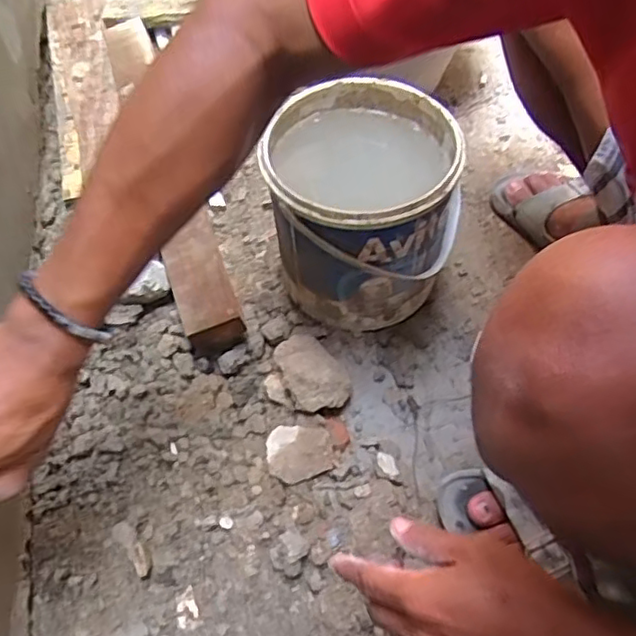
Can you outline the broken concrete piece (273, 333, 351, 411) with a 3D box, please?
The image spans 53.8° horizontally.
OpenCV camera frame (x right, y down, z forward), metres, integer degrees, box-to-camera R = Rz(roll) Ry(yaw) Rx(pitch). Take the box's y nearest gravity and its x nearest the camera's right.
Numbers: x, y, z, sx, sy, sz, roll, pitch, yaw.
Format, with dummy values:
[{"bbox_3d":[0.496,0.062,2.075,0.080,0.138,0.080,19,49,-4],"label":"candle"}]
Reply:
[{"bbox_3d":[-0.007,0.056,0.645,0.061,0.060,0.091,-20,61,-12],"label":"broken concrete piece"}]

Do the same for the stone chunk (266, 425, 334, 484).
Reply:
[{"bbox_3d":[-0.017,0.132,0.610,0.062,0.020,0.051,-3,59,-2],"label":"stone chunk"}]

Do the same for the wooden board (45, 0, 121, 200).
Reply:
[{"bbox_3d":[-0.321,-0.322,0.858,0.080,0.017,0.362,-10,68,-12],"label":"wooden board"}]

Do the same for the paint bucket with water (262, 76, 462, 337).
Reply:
[{"bbox_3d":[0.044,-0.107,0.644,0.178,0.183,0.171,0,59,0],"label":"paint bucket with water"}]

